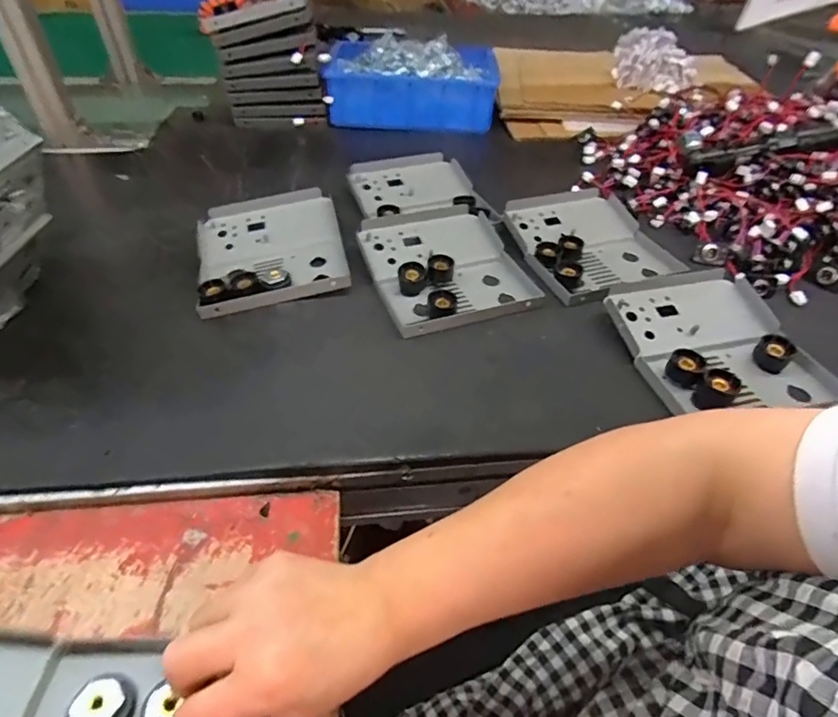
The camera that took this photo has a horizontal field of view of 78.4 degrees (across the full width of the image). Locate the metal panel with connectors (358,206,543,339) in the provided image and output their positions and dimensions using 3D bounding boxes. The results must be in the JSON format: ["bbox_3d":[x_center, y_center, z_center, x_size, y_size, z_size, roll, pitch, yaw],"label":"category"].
[{"bbox_3d":[0.026,-0.108,0.570,0.159,0.028,0.195,-13,46,-16],"label":"metal panel with connectors"}]

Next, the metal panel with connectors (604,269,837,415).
[{"bbox_3d":[0.278,-0.021,0.484,0.169,0.026,0.151,-5,45,-8],"label":"metal panel with connectors"}]

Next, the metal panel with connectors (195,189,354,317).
[{"bbox_3d":[-0.167,-0.129,0.578,0.154,0.032,0.188,-9,45,-12],"label":"metal panel with connectors"}]

